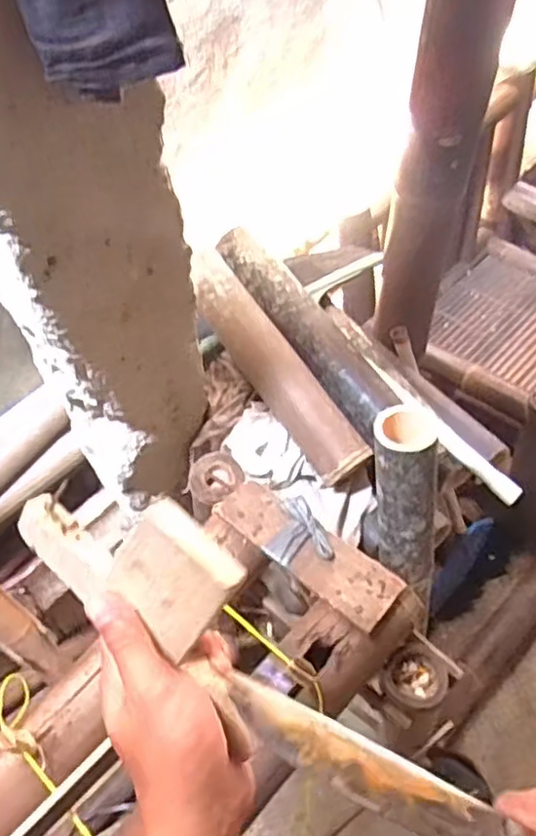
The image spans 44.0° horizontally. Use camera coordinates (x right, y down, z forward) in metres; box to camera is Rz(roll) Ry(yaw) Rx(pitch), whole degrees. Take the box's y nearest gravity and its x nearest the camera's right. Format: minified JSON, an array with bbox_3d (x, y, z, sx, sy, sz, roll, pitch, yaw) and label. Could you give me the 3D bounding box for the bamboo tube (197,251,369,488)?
[{"bbox_3d":[0.010,-0.068,0.880,0.069,0.056,0.342,-31,76,-18],"label":"bamboo tube"}]

